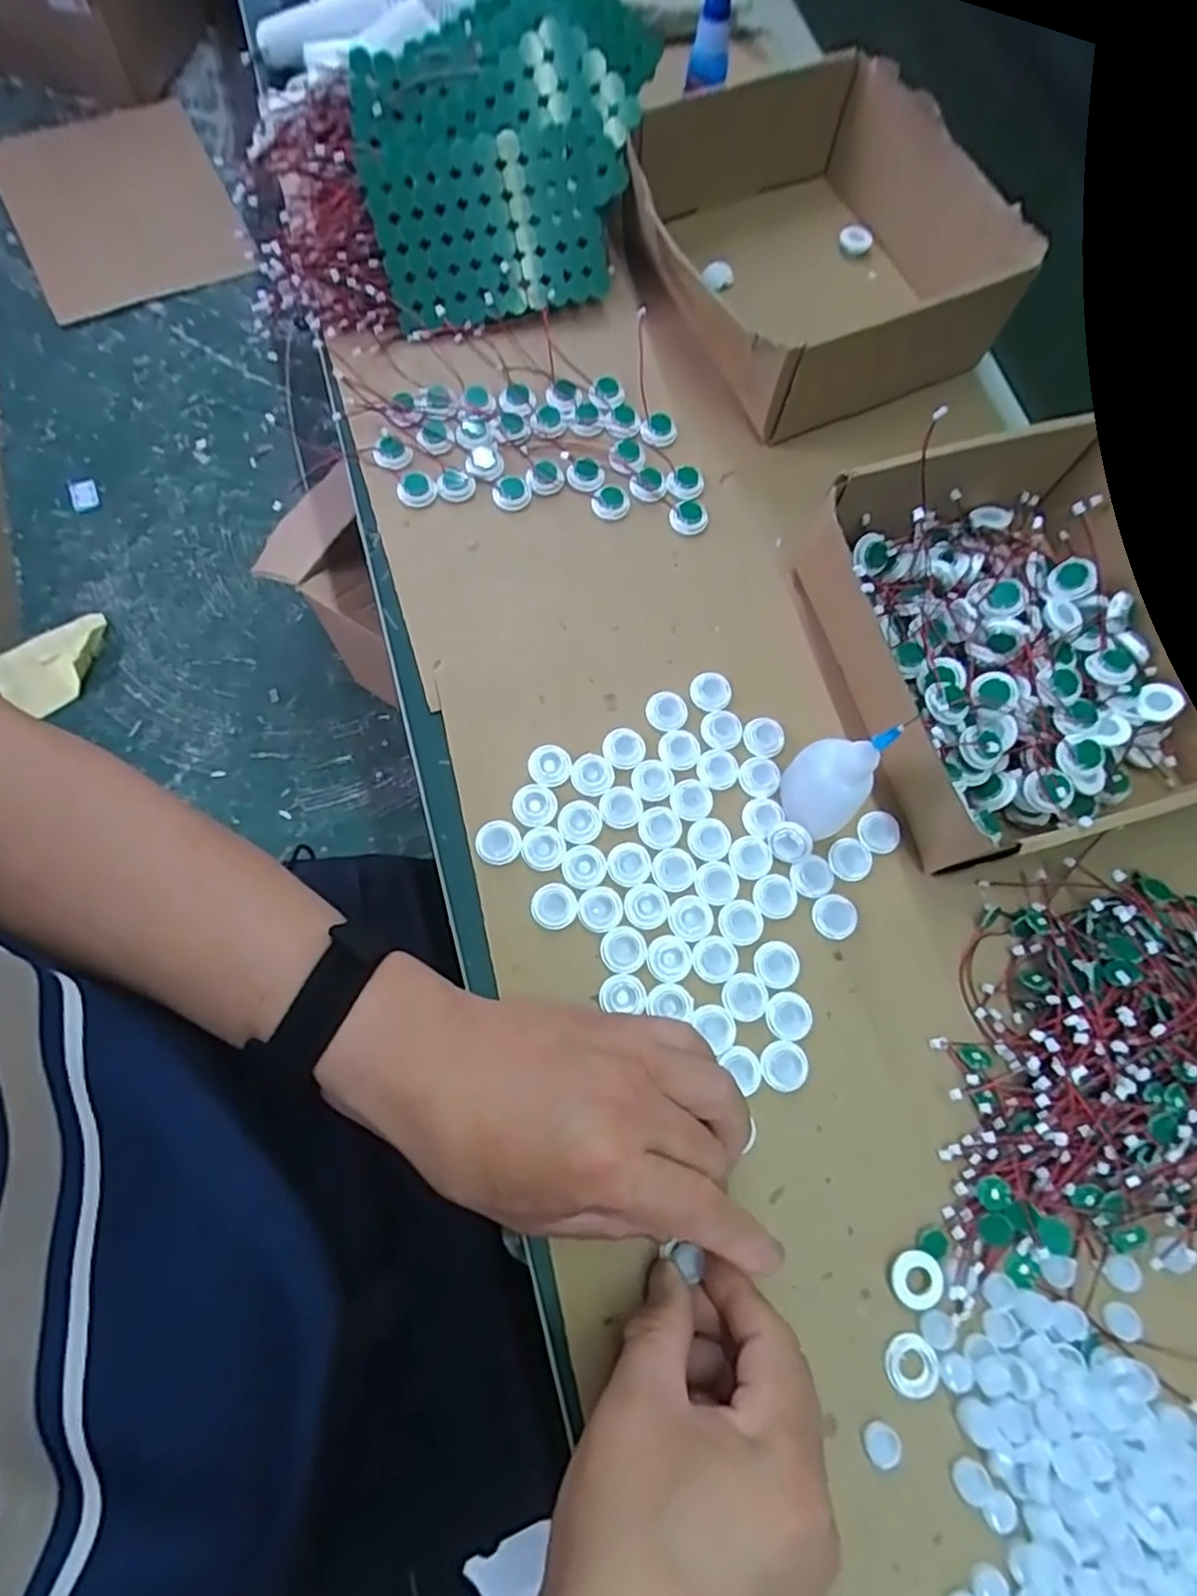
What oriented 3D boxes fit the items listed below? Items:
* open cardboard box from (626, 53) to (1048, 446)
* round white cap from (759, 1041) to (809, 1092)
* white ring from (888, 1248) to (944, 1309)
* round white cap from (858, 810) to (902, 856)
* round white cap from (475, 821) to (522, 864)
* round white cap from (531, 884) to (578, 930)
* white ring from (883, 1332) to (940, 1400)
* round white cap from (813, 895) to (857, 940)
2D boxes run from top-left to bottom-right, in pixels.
[{"bbox_3d":[0.135,-0.356,0.451,0.190,0.068,0.211,-26,76,-9],"label":"open cardboard box"},{"bbox_3d":[0.090,0.130,0.335,0.023,0.004,0.022,1,73,-2],"label":"round white cap"},{"bbox_3d":[0.143,0.217,0.311,0.023,0.007,0.023,1,73,-2],"label":"white ring"},{"bbox_3d":[0.152,0.018,0.374,0.025,0.004,0.023,1,73,-2],"label":"round white cap"},{"bbox_3d":[-0.052,0.023,0.358,0.023,0.004,0.022,1,73,-2],"label":"round white cap"},{"bbox_3d":[-0.022,0.055,0.351,0.023,0.004,0.022,1,73,-2],"label":"round white cap"},{"bbox_3d":[0.137,0.249,0.304,0.022,0.004,0.022,1,73,-2],"label":"white ring"},{"bbox_3d":[0.123,0.062,0.358,0.023,0.004,0.022,1,73,-2],"label":"round white cap"}]

